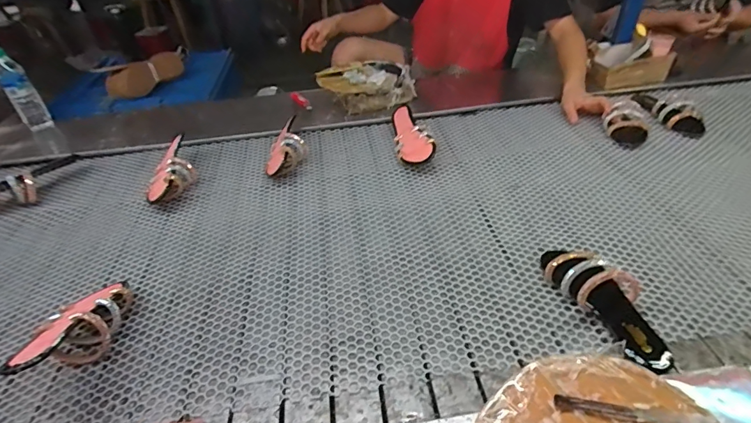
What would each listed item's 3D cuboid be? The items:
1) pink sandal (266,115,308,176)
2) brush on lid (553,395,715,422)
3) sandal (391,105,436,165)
[{"bbox_3d":[-0.220,-0.161,1.042,0.091,0.083,0.185,-8,38,-4],"label":"pink sandal"},{"bbox_3d":[0.254,0.201,0.419,0.141,0.007,0.018,4,39,12],"label":"brush on lid"},{"bbox_3d":[0.090,-0.187,1.054,0.085,0.075,0.199,-5,38,0],"label":"sandal"}]

